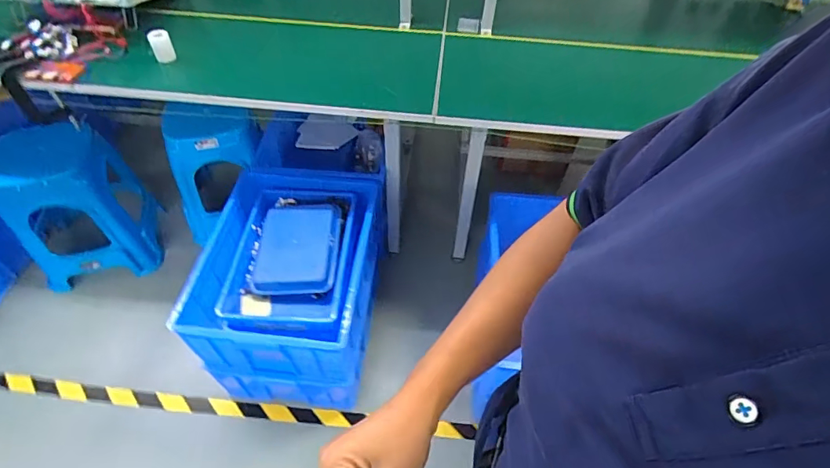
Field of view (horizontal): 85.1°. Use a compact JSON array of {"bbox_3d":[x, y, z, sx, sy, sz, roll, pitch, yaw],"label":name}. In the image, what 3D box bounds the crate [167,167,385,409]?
[{"bbox_3d":[-0.345,0.152,1.352,0.436,0.444,0.579,8,51,3],"label":"crate"}]

